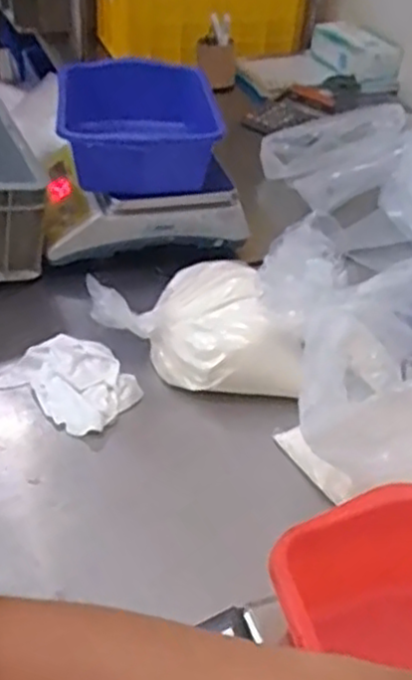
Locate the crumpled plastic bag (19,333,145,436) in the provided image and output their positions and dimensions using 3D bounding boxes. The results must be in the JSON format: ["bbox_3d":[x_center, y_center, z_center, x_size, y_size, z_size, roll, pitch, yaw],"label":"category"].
[{"bbox_3d":[-0.148,0.052,0.888,0.103,0.027,0.152,-21,45,-28],"label":"crumpled plastic bag"}]

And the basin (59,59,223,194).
[{"bbox_3d":[-0.092,-0.307,1.074,0.227,0.128,0.195,-2,39,-7],"label":"basin"}]

